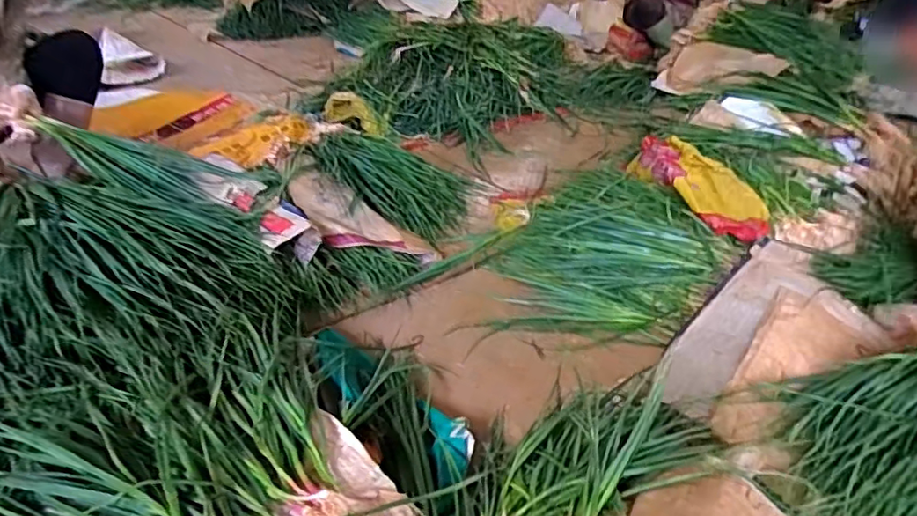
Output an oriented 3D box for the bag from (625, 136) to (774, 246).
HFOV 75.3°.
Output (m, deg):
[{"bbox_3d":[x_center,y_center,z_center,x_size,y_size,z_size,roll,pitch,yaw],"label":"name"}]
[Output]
[{"bbox_3d":[0.678,-0.210,1.670,0.233,0.095,0.438,-13,37,-22],"label":"bag"}]

